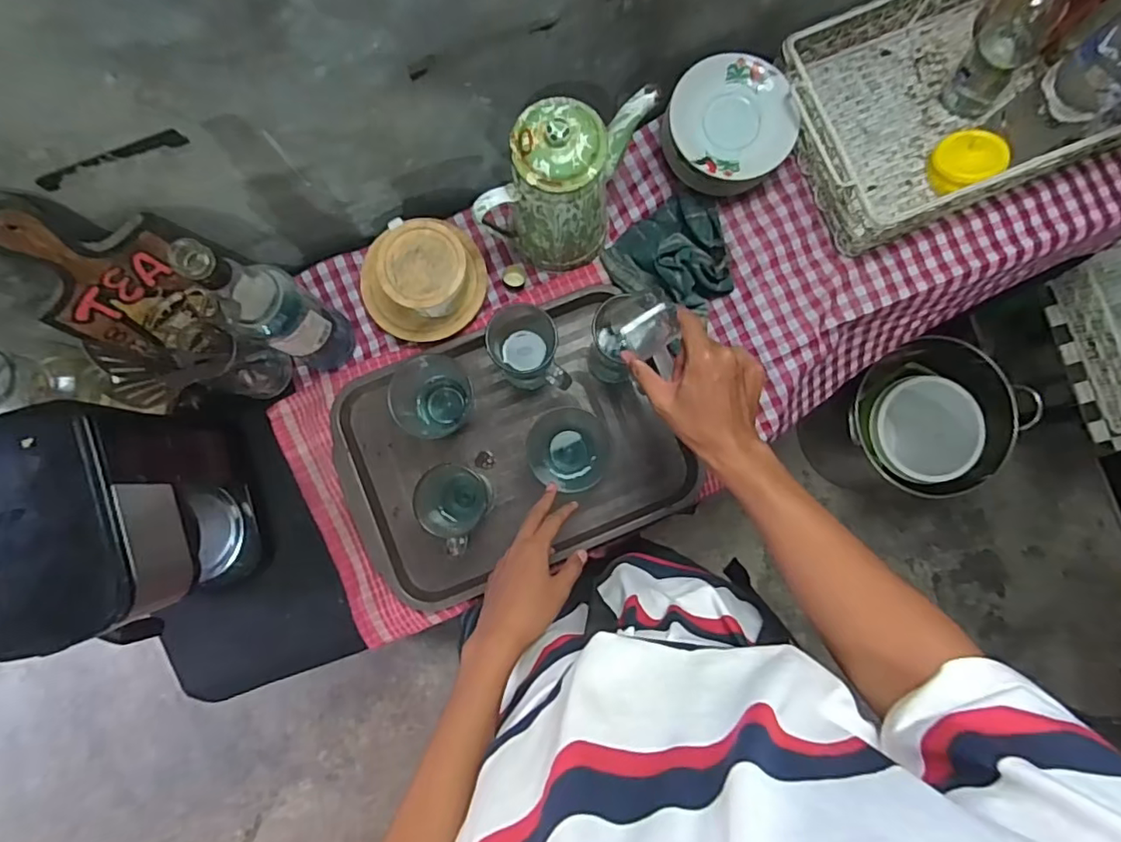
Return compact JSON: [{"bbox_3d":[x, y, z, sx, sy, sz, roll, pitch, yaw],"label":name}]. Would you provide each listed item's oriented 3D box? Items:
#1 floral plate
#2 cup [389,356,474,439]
[{"bbox_3d":[0.200,-0.356,0.660,0.137,0.017,0.147,0,85,-1],"label":"floral plate"},{"bbox_3d":[-0.151,-0.030,0.681,0.086,0.099,0.078,-28,86,-3],"label":"cup"}]

